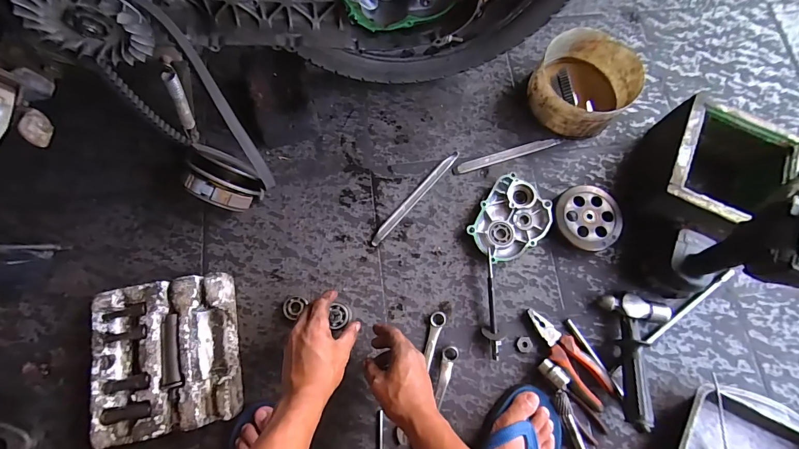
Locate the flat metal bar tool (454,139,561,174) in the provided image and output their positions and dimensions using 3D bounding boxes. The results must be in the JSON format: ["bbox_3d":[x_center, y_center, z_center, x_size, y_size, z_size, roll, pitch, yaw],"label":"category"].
[{"bbox_3d":[0.201,-0.131,0.680,0.215,0.006,0.021,-17,76,-6],"label":"flat metal bar tool"}]

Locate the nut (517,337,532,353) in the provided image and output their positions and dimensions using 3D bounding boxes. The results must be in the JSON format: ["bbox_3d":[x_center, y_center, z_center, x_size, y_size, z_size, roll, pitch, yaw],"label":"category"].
[{"bbox_3d":[0.203,0.195,0.591,0.022,0.007,0.024,0,75,-2],"label":"nut"}]

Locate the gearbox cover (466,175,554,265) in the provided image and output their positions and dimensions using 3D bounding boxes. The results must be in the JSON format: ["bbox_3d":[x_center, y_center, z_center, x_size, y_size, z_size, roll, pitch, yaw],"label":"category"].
[{"bbox_3d":[0.190,-0.004,0.632,0.110,0.024,0.145,36,77,8],"label":"gearbox cover"}]

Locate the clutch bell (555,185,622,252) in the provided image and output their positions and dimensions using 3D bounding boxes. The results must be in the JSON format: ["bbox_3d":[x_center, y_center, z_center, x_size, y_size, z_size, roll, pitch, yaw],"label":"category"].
[{"bbox_3d":[0.326,-0.009,0.638,0.107,0.036,0.112,0,75,-2],"label":"clutch bell"}]

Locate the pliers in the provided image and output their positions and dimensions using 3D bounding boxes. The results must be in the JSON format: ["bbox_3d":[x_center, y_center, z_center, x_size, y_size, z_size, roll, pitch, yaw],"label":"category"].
[{"bbox_3d":[0.264,0.210,0.580,0.058,0.027,0.164,-40,80,-11],"label":"pliers"}]

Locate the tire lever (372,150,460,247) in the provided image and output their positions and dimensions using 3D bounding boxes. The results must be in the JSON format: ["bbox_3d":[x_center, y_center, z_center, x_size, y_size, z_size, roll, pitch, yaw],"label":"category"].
[{"bbox_3d":[0.028,-0.051,0.652,0.021,0.006,0.225,41,78,9],"label":"tire lever"}]

